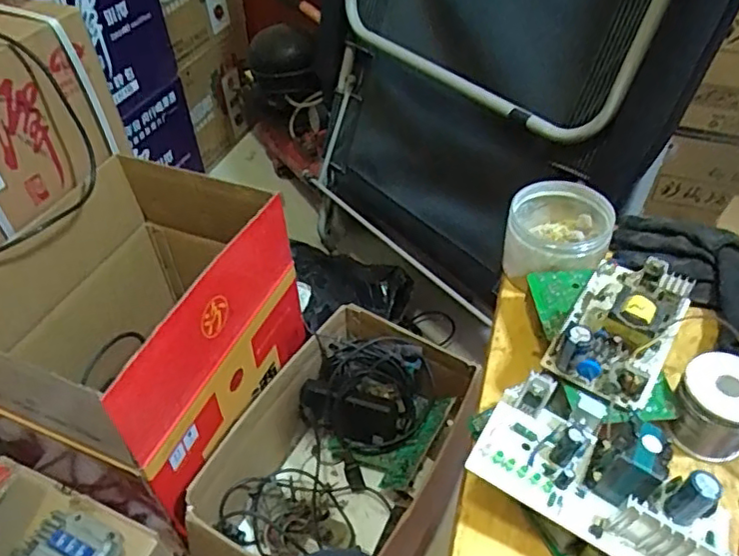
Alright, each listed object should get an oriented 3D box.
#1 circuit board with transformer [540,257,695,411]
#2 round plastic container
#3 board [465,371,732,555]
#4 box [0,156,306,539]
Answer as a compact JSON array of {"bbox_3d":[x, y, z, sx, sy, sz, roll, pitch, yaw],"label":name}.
[{"bbox_3d":[0.179,0.028,0.430,0.067,0.037,0.117,26,52,25],"label":"circuit board with transformer"},{"bbox_3d":[0.158,-0.039,0.517,0.081,0.057,0.076,-1,46,1],"label":"round plastic container"},{"bbox_3d":[0.139,0.112,0.356,0.146,0.044,0.081,22,50,22],"label":"board"},{"bbox_3d":[-0.323,0.069,0.875,0.306,0.286,0.390,14,48,15],"label":"box"}]

